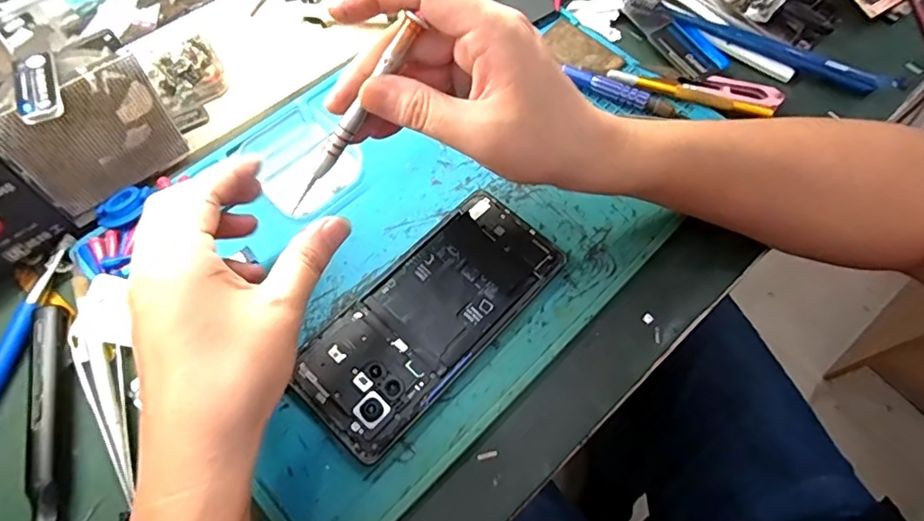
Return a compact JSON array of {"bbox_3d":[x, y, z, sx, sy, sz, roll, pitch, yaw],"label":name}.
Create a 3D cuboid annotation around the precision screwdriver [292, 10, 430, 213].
[{"bbox_3d":[-0.054,-0.068,0.270,0.008,0.007,0.112,47,112,18],"label":"precision screwdriver"}]

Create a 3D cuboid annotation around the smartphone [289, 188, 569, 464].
[{"bbox_3d":[-0.017,0.029,0.316,0.073,0.010,0.162,41,70,16],"label":"smartphone"}]

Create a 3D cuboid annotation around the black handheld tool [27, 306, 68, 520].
[{"bbox_3d":[-0.210,0.081,0.282,0.013,0.013,0.121,-13,66,-8],"label":"black handheld tool"}]

